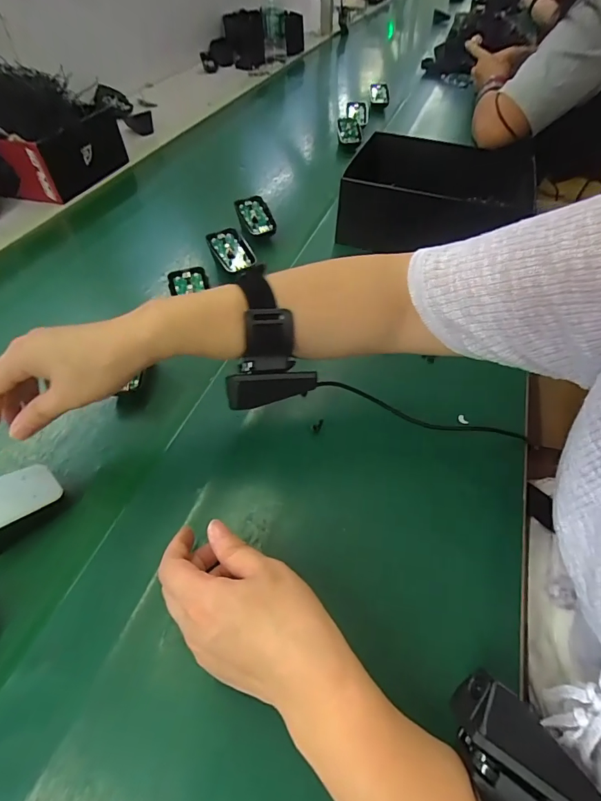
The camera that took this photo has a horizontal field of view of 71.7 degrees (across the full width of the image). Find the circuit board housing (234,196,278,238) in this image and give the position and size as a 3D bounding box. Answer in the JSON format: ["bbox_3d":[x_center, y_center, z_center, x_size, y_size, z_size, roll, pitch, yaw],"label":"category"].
[{"bbox_3d":[-0.066,-0.271,0.609,0.048,0.014,0.068,-21,73,-9],"label":"circuit board housing"}]

